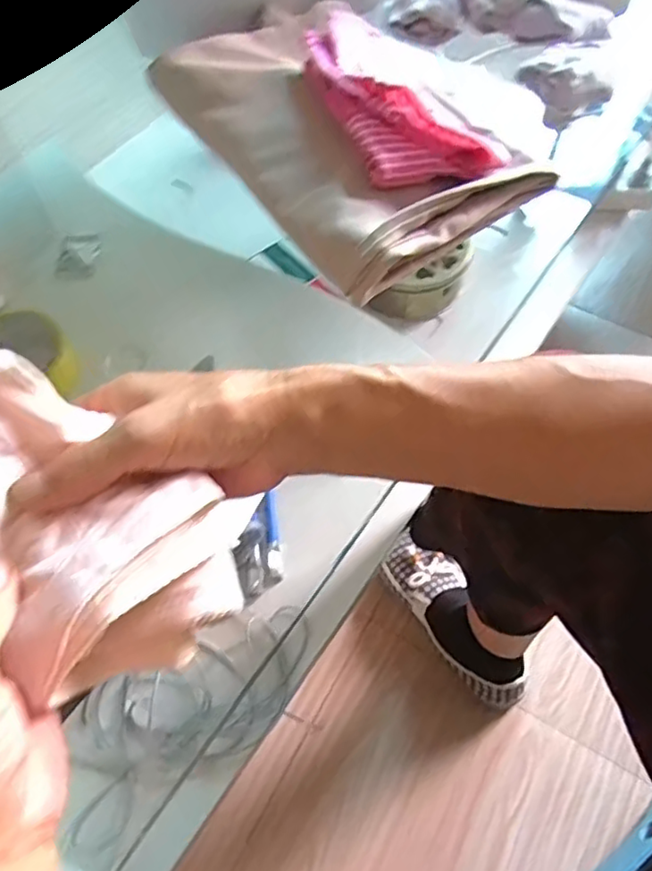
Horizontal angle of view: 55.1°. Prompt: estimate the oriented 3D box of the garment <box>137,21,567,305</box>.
[{"bbox_3d":[0.005,-0.242,0.494,0.177,0.039,0.292,-32,65,-15],"label":"garment"}]

